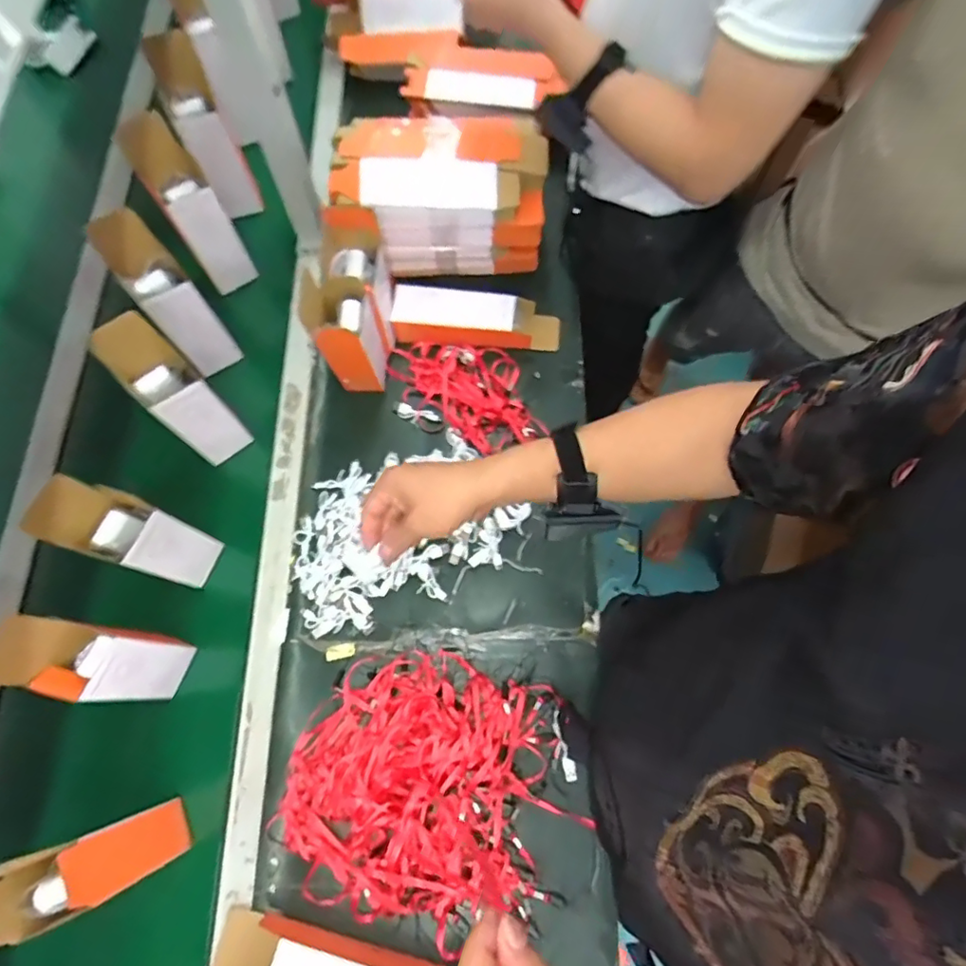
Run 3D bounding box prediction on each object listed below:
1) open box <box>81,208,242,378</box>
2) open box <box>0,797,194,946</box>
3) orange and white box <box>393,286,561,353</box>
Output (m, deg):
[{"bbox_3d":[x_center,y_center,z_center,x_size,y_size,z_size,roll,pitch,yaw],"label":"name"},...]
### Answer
[{"bbox_3d":[-0.402,-0.234,0.723,0.069,0.226,0.084,-37,76,-13],"label":"open box"},{"bbox_3d":[-0.376,0.375,0.549,0.080,0.196,0.069,-20,72,-6],"label":"open box"},{"bbox_3d":[-0.008,-0.242,0.809,0.247,0.068,0.077,4,71,2],"label":"orange and white box"}]

